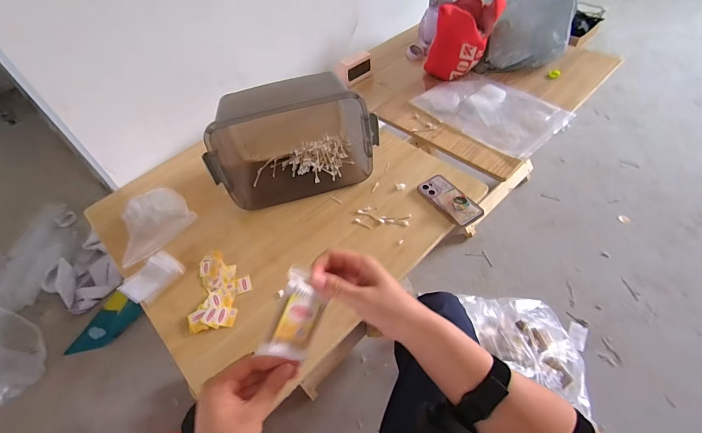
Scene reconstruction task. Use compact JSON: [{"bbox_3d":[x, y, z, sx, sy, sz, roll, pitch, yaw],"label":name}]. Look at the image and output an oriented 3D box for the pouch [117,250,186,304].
[{"bbox_3d":[-0.452,0.138,0.793,0.091,0.017,0.120,26,58,25],"label":"pouch"}]

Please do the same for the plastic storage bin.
[{"bbox_3d":[-0.155,-0.226,0.897,0.408,0.209,0.251,-14,51,-5],"label":"plastic storage bin"}]

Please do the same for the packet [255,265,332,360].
[{"bbox_3d":[-0.052,0.101,0.355,0.011,0.057,0.084,4,68,51],"label":"packet"}]

